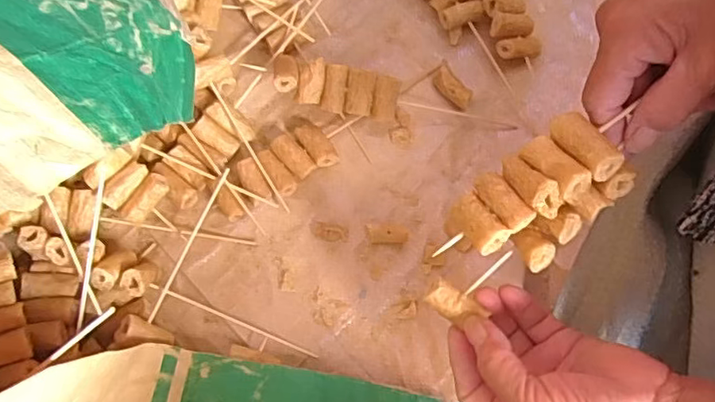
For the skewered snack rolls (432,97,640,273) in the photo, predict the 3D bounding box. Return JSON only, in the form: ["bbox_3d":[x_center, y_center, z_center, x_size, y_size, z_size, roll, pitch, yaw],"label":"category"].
[{"bbox_3d":[0.103,-0.003,0.316,0.101,0.042,0.050,-43,54,6],"label":"skewered snack rolls"}]

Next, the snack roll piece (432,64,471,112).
[{"bbox_3d":[0.081,-0.095,0.490,0.016,0.019,0.039,-38,77,-11],"label":"snack roll piece"}]

